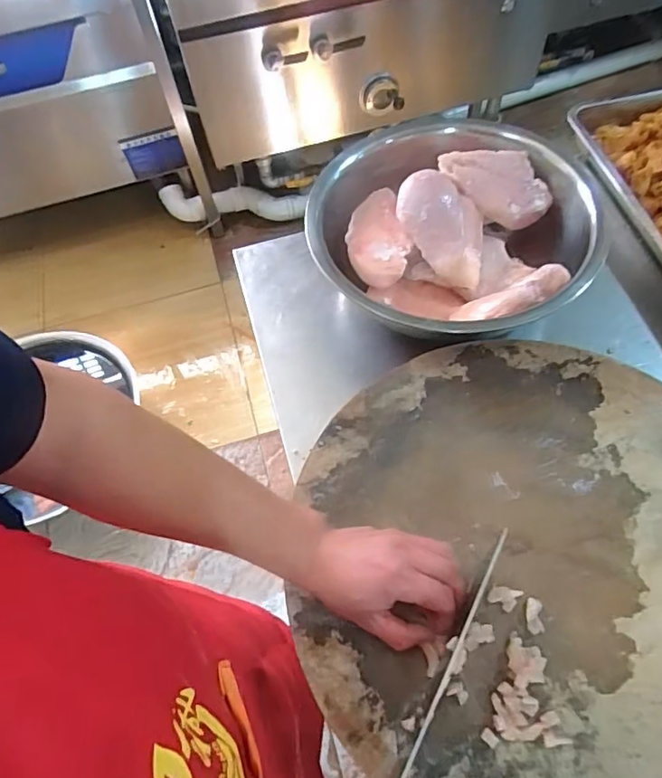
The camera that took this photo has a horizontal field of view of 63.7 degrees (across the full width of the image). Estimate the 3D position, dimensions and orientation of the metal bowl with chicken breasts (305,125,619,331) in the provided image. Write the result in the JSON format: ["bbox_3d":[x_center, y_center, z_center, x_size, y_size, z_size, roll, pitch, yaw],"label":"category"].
[{"bbox_3d":[0.151,-0.185,0.712,0.337,0.140,0.329,-2,61,3],"label":"metal bowl with chicken breasts"}]

